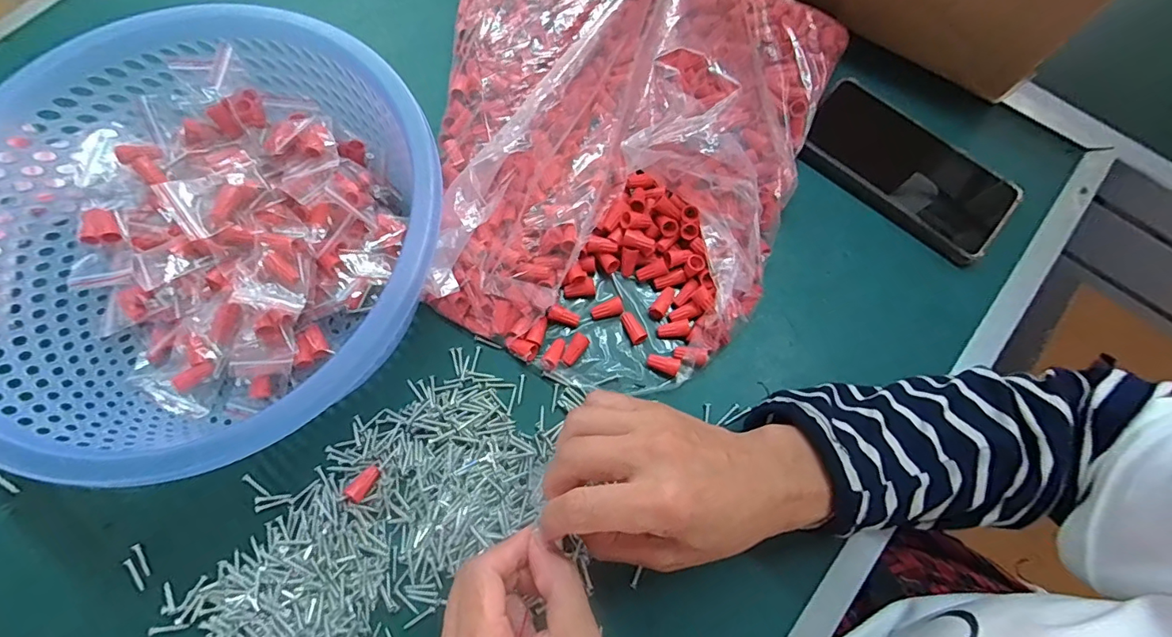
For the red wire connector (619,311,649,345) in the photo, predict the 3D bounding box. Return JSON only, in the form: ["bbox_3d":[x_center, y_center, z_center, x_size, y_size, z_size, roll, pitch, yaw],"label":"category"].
[{"bbox_3d":[0.034,0.006,0.348,0.012,0.007,0.024,-26,75,-8],"label":"red wire connector"}]

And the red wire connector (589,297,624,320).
[{"bbox_3d":[0.015,-0.006,0.352,0.024,0.007,0.011,-20,74,-7],"label":"red wire connector"}]

